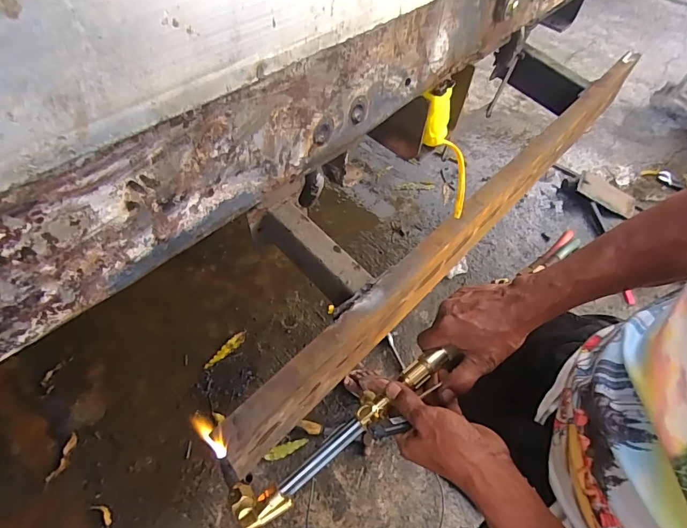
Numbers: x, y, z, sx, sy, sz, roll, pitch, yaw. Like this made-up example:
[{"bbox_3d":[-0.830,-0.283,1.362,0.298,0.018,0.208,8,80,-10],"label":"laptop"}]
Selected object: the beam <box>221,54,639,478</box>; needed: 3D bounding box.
[{"bbox_3d":[0.270,-0.099,0.838,0.053,0.180,1.319,39,60,23],"label":"beam"}]

